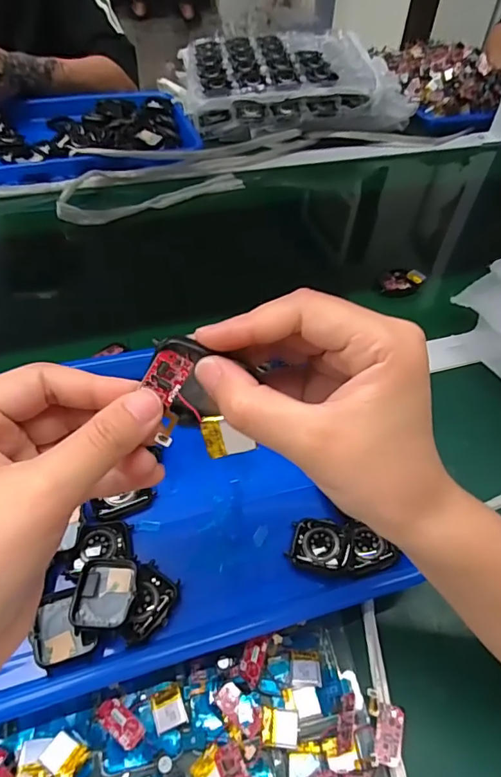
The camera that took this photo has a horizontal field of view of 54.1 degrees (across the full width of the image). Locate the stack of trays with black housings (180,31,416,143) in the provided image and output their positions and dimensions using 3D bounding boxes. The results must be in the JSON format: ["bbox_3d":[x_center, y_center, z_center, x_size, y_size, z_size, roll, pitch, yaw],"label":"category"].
[{"bbox_3d":[0.069,-0.512,0.820,0.354,0.073,0.269,-6,50,-9],"label":"stack of trays with black housings"}]

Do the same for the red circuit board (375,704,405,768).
[{"bbox_3d":[0.080,0.198,0.282,0.015,0.005,0.029,15,50,9],"label":"red circuit board"}]

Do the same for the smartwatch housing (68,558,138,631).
[{"bbox_3d":[-0.090,0.128,0.306,0.036,0.015,0.043,3,49,-1],"label":"smartwatch housing"}]

